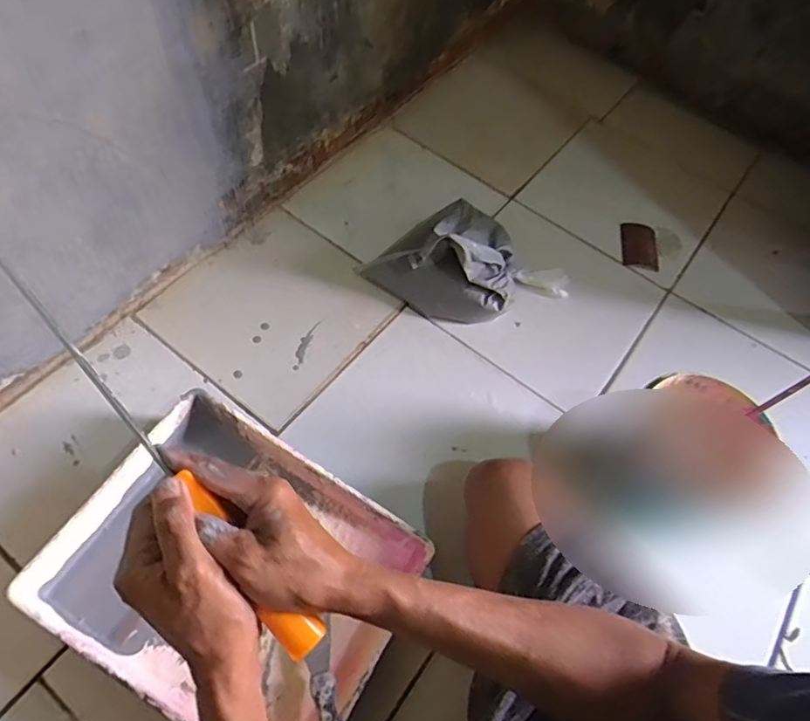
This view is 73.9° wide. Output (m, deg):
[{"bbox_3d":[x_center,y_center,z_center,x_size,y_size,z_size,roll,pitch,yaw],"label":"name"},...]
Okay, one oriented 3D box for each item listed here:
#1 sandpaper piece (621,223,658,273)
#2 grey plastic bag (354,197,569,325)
[{"bbox_3d":[0.432,-0.215,0.997,0.068,0.021,0.125,15,60,5],"label":"sandpaper piece"},{"bbox_3d":[0.102,-0.160,0.849,0.272,0.121,0.211,36,63,16],"label":"grey plastic bag"}]

